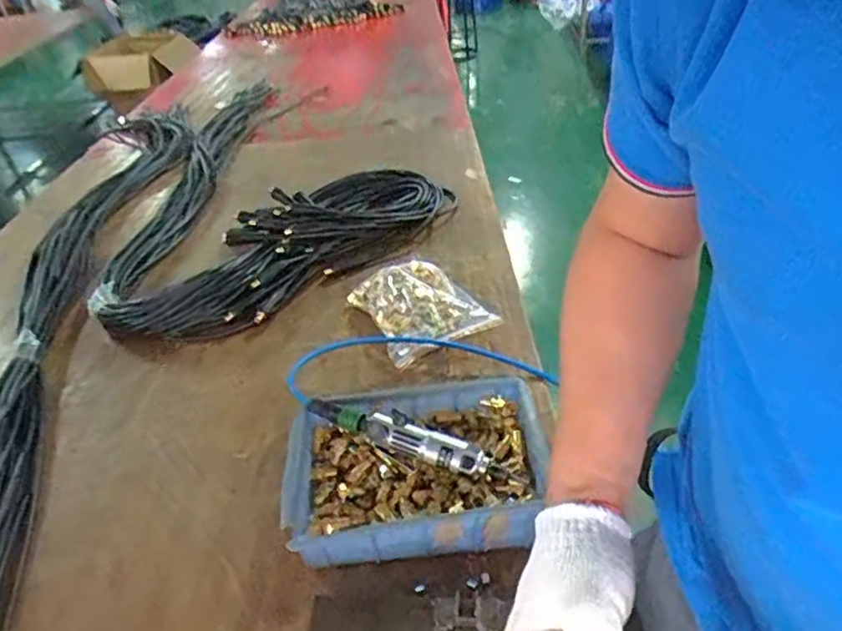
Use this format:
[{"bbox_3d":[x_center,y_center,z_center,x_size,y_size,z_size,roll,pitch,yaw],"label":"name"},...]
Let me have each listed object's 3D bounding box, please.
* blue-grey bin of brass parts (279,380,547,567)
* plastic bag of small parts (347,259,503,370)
[{"bbox_3d":[-0.005,0.182,0.748,0.310,0.077,0.215,-10,36,-5],"label":"blue-grey bin of brass parts"},{"bbox_3d":[-0.005,-0.019,1.059,0.190,0.061,0.213,-23,38,-21],"label":"plastic bag of small parts"}]

